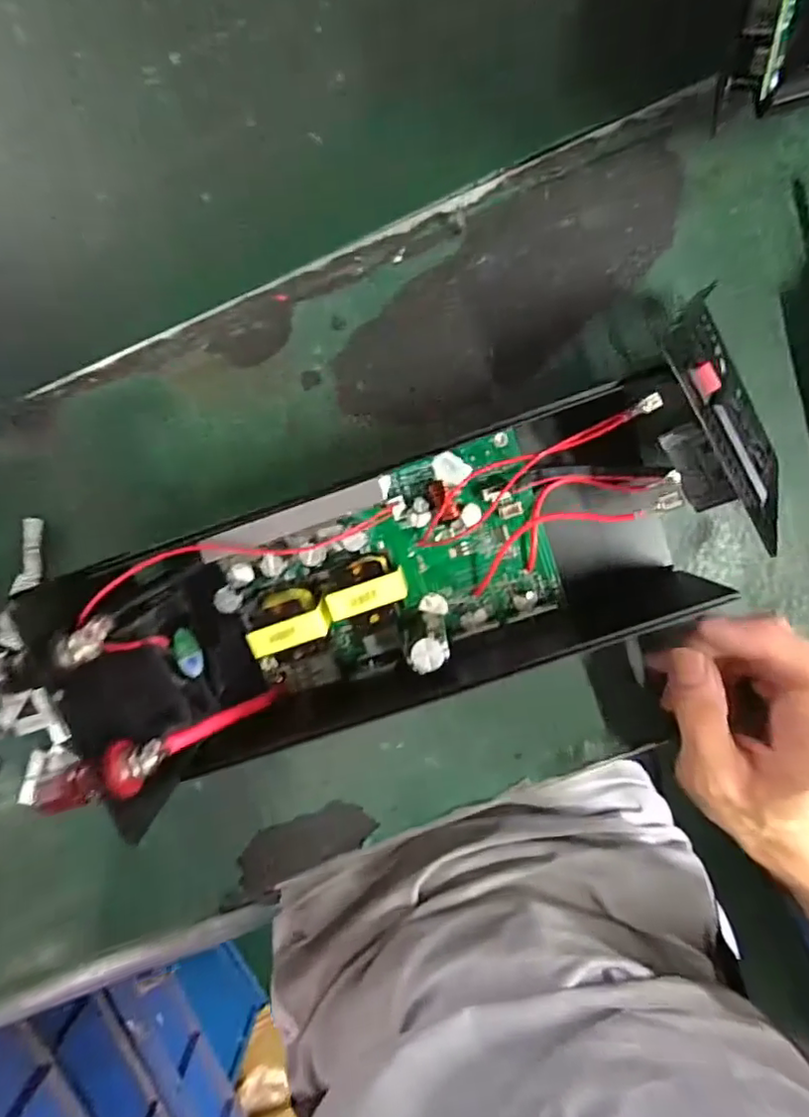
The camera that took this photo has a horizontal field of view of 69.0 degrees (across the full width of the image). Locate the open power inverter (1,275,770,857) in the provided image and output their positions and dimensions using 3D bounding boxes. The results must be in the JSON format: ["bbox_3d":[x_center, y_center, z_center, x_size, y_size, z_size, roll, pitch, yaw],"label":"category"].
[{"bbox_3d":[0.000,0.012,0.245,0.291,0.099,0.120,-22,96,4],"label":"open power inverter"}]

